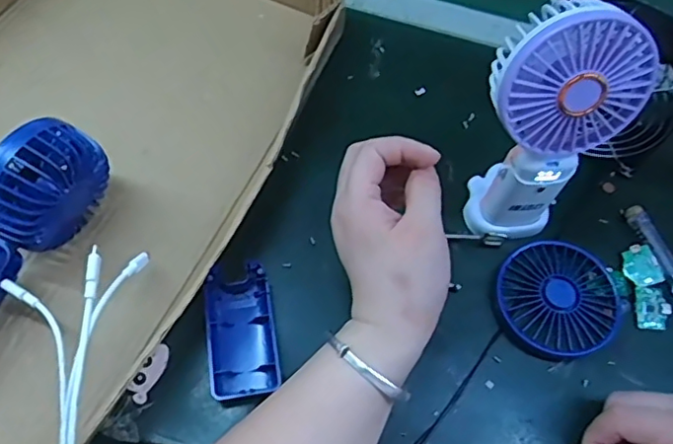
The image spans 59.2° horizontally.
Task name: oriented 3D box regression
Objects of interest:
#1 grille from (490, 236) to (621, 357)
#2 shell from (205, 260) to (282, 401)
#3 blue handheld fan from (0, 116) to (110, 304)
[{"bbox_3d":[0.162,0.055,0.435,0.086,0.014,0.085,1,64,-3],"label":"grille"},{"bbox_3d":[-0.065,0.075,0.413,0.045,0.015,0.091,-7,65,-7],"label":"shell"},{"bbox_3d":[-0.221,0.018,0.398,0.050,0.084,0.181,28,79,10],"label":"blue handheld fan"}]

